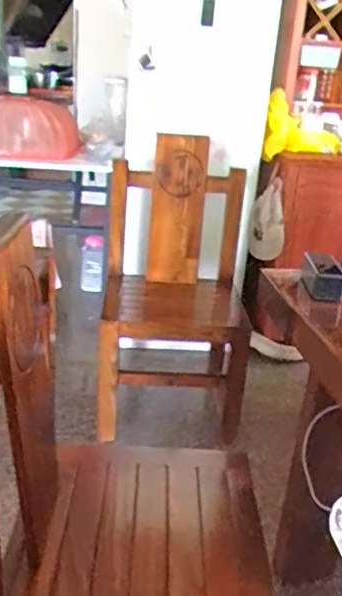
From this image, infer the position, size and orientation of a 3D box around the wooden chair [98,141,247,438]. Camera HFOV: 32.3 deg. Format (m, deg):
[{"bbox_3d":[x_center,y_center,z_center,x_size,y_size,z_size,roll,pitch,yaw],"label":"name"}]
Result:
[{"bbox_3d":[0.016,-0.066,1.928,0.467,0.814,0.544,4,22,-2],"label":"wooden chair"}]

